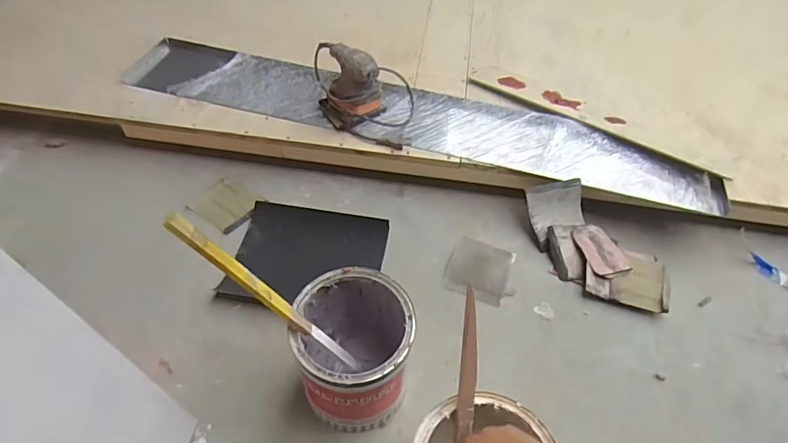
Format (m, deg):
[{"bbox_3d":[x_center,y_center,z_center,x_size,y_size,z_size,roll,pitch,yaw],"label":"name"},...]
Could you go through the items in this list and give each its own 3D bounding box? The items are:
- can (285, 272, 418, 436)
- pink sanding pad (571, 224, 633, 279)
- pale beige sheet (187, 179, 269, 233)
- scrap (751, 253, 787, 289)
[{"bbox_3d":[-0.056,0.194,0.674,0.156,0.207,0.163,-1,45,1],"label":"can"},{"bbox_3d":[0.405,0.055,0.908,0.072,0.014,0.124,-16,52,-6],"label":"pink sanding pad"},{"bbox_3d":[-0.344,-0.034,0.953,0.108,0.008,0.105,30,55,8],"label":"pale beige sheet"},{"bbox_3d":[0.751,0.099,0.923,0.032,0.016,0.087,-28,51,-24],"label":"scrap"}]

